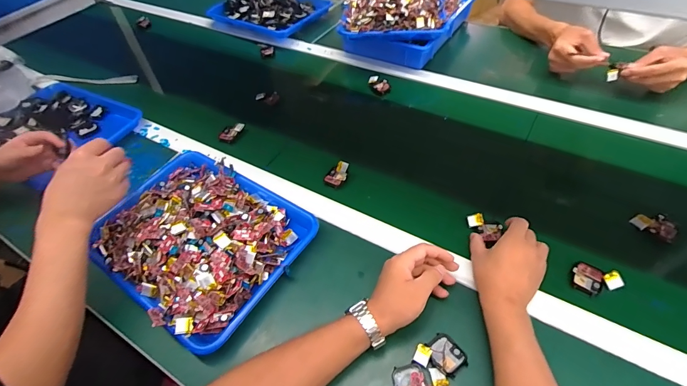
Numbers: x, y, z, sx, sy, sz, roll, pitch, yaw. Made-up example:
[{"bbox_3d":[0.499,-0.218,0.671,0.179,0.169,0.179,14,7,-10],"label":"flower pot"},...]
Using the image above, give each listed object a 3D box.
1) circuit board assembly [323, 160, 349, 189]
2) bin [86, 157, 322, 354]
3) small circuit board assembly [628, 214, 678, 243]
[{"bbox_3d":[-0.013,-0.036,0.649,0.035,0.025,0.045,11,52,14],"label":"circuit board assembly"},{"bbox_3d":[-0.239,0.054,0.566,0.337,0.066,0.261,25,57,23],"label":"bin"},{"bbox_3d":[0.468,0.047,0.538,0.055,0.015,0.036,23,56,23],"label":"small circuit board assembly"}]

